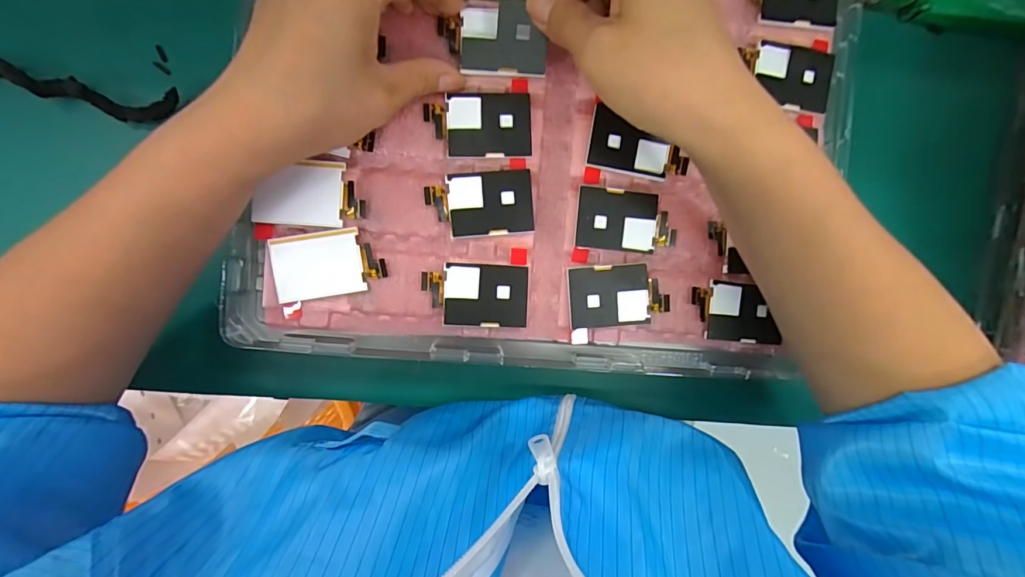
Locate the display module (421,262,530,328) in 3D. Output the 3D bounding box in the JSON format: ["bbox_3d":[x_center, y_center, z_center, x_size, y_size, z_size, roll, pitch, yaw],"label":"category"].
[{"bbox_3d":[-0.020,0.004,0.249,0.058,0.008,0.034,3,92,-6],"label":"display module"}]

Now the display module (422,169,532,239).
[{"bbox_3d":[-0.017,-0.047,0.247,0.057,0.007,0.034,-6,93,-6],"label":"display module"}]

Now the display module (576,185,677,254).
[{"bbox_3d":[0.065,-0.039,0.255,0.057,0.006,0.034,5,92,-6],"label":"display module"}]

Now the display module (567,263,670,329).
[{"bbox_3d":[0.061,0.004,0.255,0.057,0.004,0.035,-5,93,-5],"label":"display module"}]

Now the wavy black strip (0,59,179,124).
[{"bbox_3d":[-0.252,-0.111,0.251,0.115,0.016,0.021,8,91,-7],"label":"wavy black strip"}]

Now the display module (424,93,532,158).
[{"bbox_3d":[-0.018,-0.089,0.243,0.056,0.005,0.034,-1,92,-6],"label":"display module"}]

